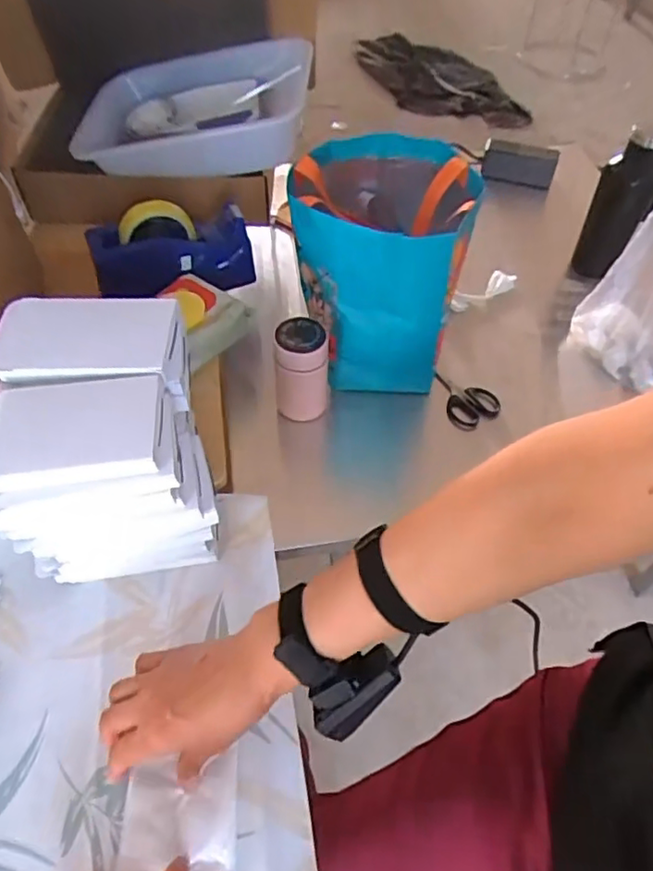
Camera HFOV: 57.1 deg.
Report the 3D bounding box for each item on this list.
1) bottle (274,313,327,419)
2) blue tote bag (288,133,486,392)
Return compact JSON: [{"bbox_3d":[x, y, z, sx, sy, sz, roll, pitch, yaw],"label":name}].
[{"bbox_3d":[-0.030,-0.070,0.745,0.067,0.148,0.061,-2,53,-3],"label":"bottle"},{"bbox_3d":[0.061,-0.211,0.757,0.202,0.232,0.205,0,53,-1],"label":"blue tote bag"}]

